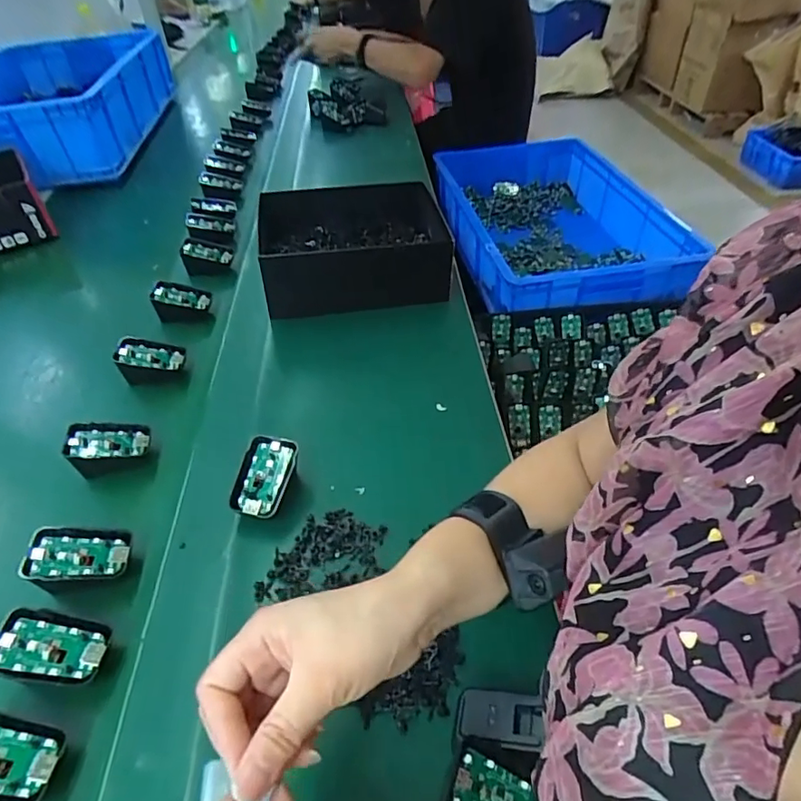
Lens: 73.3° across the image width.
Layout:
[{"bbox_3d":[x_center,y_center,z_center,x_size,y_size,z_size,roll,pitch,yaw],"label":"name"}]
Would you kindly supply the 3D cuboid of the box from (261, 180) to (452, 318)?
[{"bbox_3d":[-0.065,-0.202,0.722,0.238,0.096,0.171,-8,40,-5],"label":"box"}]

